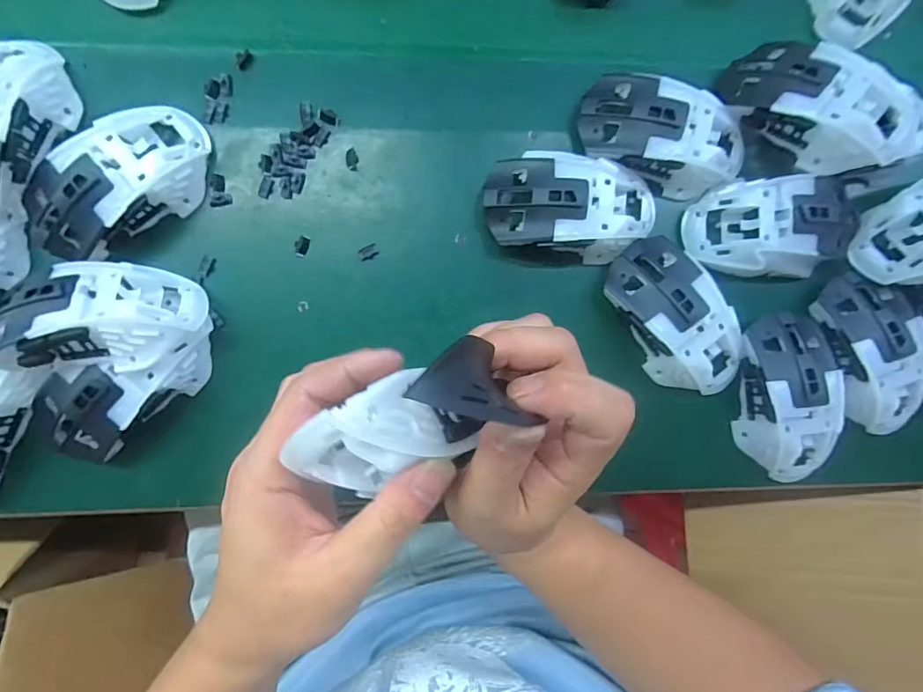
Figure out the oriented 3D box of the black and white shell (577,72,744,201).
[{"bbox_3d":[0.136,-0.141,0.333,0.114,0.032,0.056,22,85,-4],"label":"black and white shell"}]

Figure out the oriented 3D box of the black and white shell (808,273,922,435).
[{"bbox_3d":[0.287,0.005,0.343,0.059,0.028,0.110,-16,89,-5],"label":"black and white shell"}]

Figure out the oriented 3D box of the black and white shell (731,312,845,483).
[{"bbox_3d":[0.230,0.036,0.342,0.068,0.034,0.117,-3,88,-4],"label":"black and white shell"}]

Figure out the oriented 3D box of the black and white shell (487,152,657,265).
[{"bbox_3d":[0.074,-0.093,0.326,0.114,0.028,0.063,7,86,-5],"label":"black and white shell"}]

